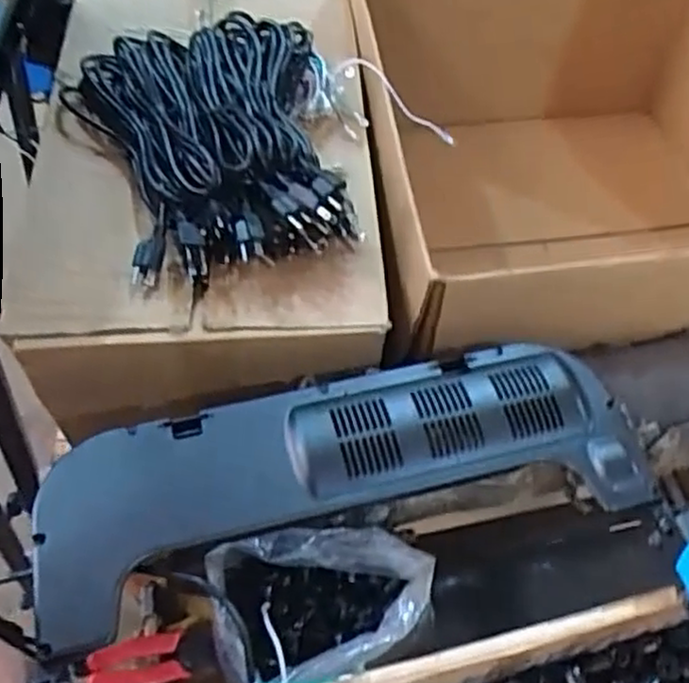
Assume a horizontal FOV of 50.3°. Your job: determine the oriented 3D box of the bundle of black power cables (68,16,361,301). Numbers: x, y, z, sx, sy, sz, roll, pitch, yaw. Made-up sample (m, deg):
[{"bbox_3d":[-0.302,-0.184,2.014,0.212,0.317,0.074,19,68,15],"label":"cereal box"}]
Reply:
[{"bbox_3d":[-0.146,-0.214,0.767,0.267,0.070,0.339,-8,56,-8],"label":"bundle of black power cables"}]

